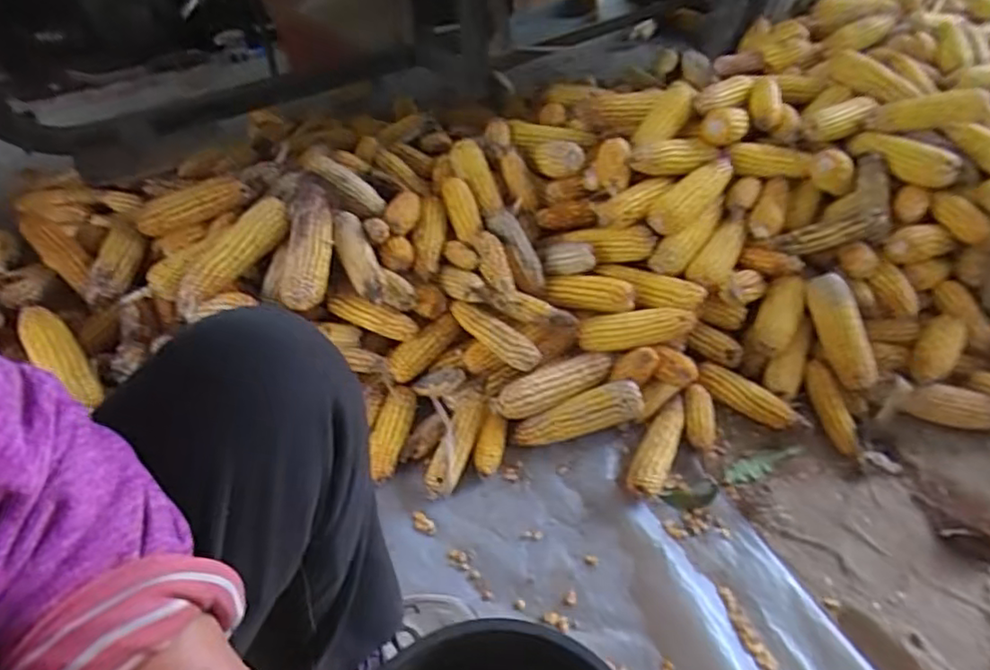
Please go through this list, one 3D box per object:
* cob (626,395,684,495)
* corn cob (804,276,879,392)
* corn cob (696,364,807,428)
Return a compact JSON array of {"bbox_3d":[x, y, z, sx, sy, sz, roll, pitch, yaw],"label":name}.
[{"bbox_3d":[0.197,0.135,0.746,0.040,0.031,0.129,22,52,20],"label":"cob"},{"bbox_3d":[0.418,-0.004,0.751,0.041,0.044,0.142,-15,81,-12],"label":"corn cob"},{"bbox_3d":[0.314,0.083,0.777,0.130,0.038,0.035,30,55,26],"label":"corn cob"}]

